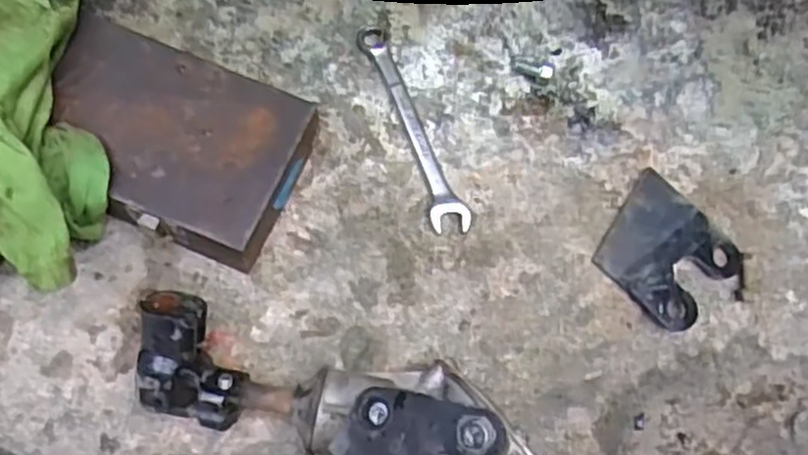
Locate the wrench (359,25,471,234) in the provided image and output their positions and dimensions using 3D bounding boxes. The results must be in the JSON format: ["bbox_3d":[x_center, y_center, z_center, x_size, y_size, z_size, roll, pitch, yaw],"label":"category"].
[{"bbox_3d":[0.006,-0.073,0.536,0.025,0.009,0.166,-19,74,-8],"label":"wrench"}]

